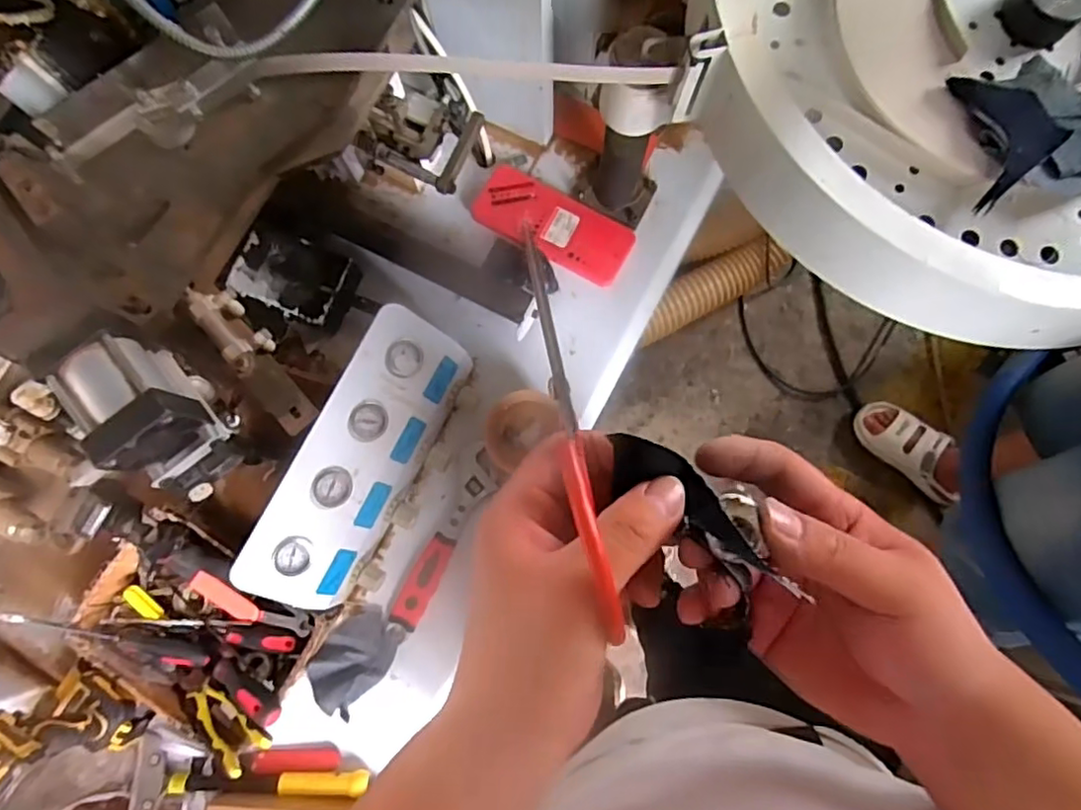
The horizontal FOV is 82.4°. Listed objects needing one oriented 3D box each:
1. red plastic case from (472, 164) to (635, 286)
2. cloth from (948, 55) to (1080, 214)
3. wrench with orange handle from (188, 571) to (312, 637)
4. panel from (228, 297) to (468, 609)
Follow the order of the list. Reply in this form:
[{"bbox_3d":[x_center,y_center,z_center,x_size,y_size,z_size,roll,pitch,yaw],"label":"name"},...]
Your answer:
[{"bbox_3d":[0.019,-0.269,0.924,0.237,0.030,0.101,30,82,6],"label":"red plastic case"},{"bbox_3d":[0.474,-0.261,0.564,0.173,0.034,0.120,-15,80,-1],"label":"cloth"},{"bbox_3d":[-0.371,0.261,0.798,0.171,0.031,0.040,17,81,4],"label":"wrench with orange handle"},{"bbox_3d":[-0.218,0.069,0.778,0.105,0.149,0.366,26,82,5],"label":"panel"}]

